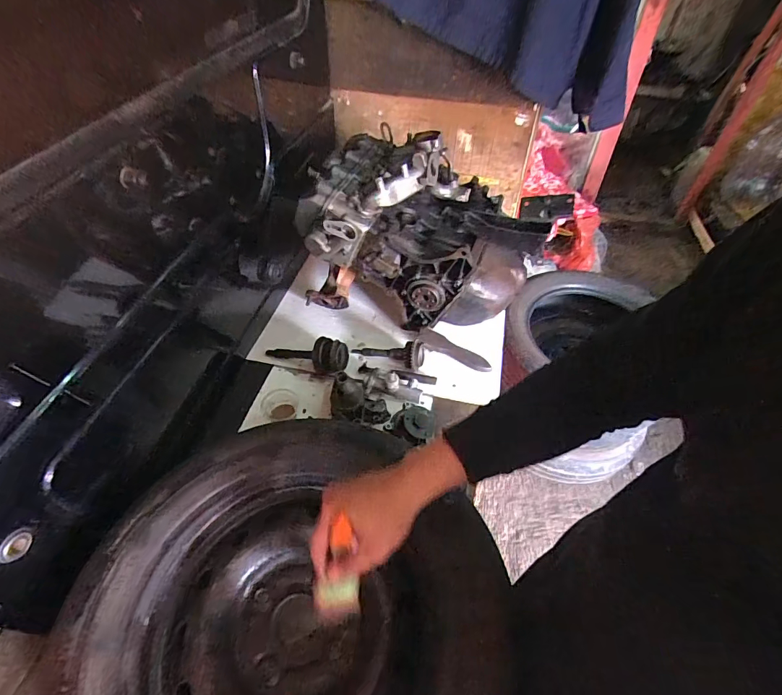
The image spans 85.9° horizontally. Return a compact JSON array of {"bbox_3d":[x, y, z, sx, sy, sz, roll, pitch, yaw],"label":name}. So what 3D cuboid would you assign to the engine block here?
[{"bbox_3d":[0.068,-0.261,0.956,0.501,0.307,0.309,6,48,7],"label":"engine block"}]

